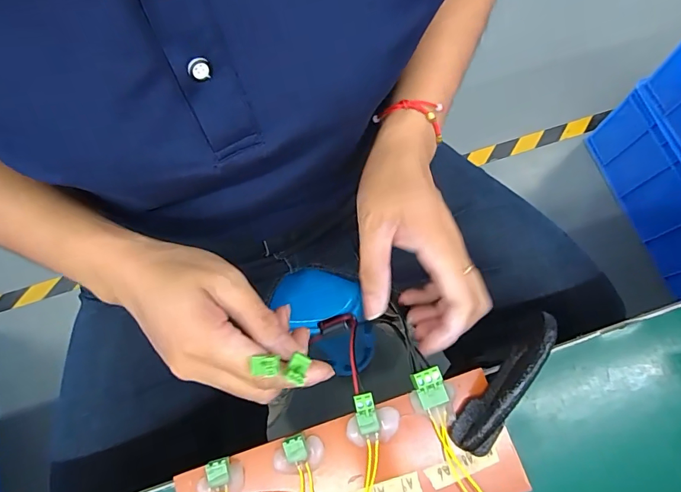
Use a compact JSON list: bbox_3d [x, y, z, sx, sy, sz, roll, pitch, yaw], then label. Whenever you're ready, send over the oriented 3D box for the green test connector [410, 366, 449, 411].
[{"bbox_3d":[0.054,0.086,0.250,0.017,0.012,0.023,-20,74,-5],"label":"green test connector"}]

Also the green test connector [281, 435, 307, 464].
[{"bbox_3d":[-0.027,0.119,0.244,0.014,0.006,0.013,-22,74,-6],"label":"green test connector"}]

